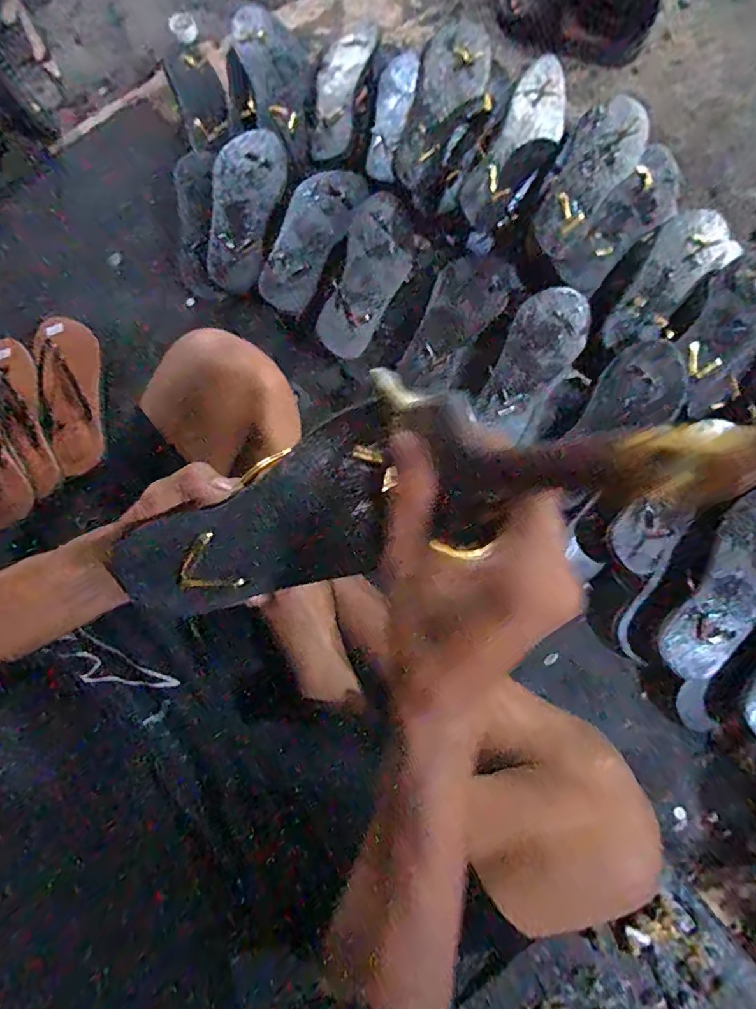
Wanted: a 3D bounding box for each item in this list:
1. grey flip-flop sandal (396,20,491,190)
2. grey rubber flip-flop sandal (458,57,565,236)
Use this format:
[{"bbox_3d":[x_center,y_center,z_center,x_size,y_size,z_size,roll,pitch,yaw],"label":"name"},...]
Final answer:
[{"bbox_3d":[0.083,-0.552,0.698,0.080,0.053,0.225,28,94,6],"label":"grey flip-flop sandal"},{"bbox_3d":[0.192,-0.489,0.697,0.088,0.031,0.232,28,92,-23],"label":"grey rubber flip-flop sandal"}]

